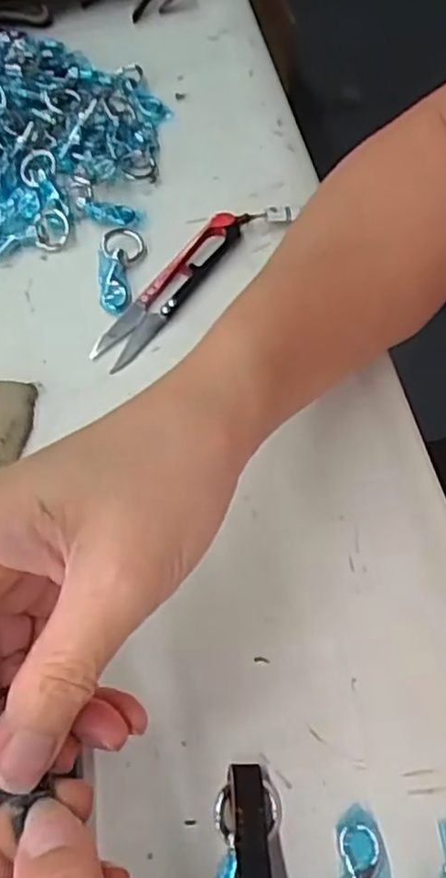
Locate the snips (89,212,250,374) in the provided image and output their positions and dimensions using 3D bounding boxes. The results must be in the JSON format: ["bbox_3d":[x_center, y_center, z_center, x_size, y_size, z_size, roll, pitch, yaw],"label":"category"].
[{"bbox_3d":[-0.027,-0.079,0.362,0.022,0.007,0.108,35,76,19],"label":"snips"}]

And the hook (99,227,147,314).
[{"bbox_3d":[-0.055,-0.090,0.371,0.022,0.005,0.055,0,61,5],"label":"hook"}]

